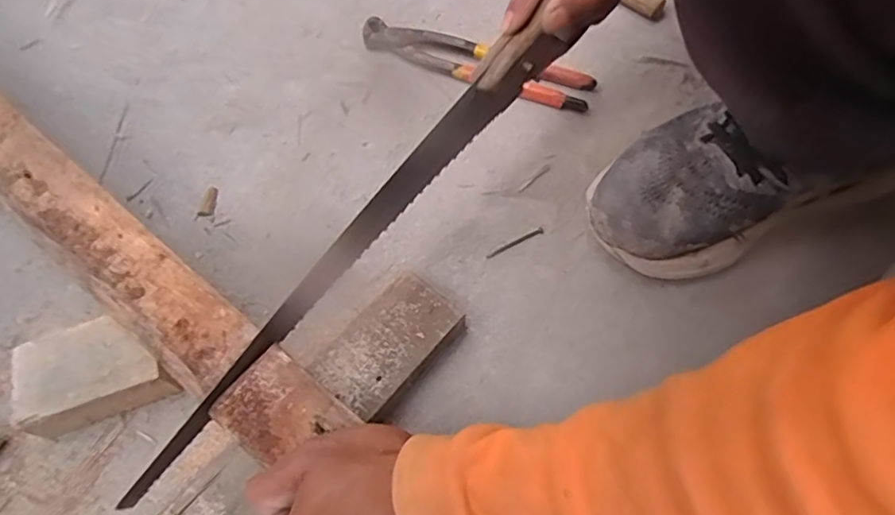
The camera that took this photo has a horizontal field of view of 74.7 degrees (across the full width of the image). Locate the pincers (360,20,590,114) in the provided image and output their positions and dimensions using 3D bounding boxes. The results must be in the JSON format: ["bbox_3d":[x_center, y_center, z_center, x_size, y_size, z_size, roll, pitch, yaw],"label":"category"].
[{"bbox_3d":[0.024,-0.177,0.536,0.216,0.017,0.040,20,66,10],"label":"pincers"}]

